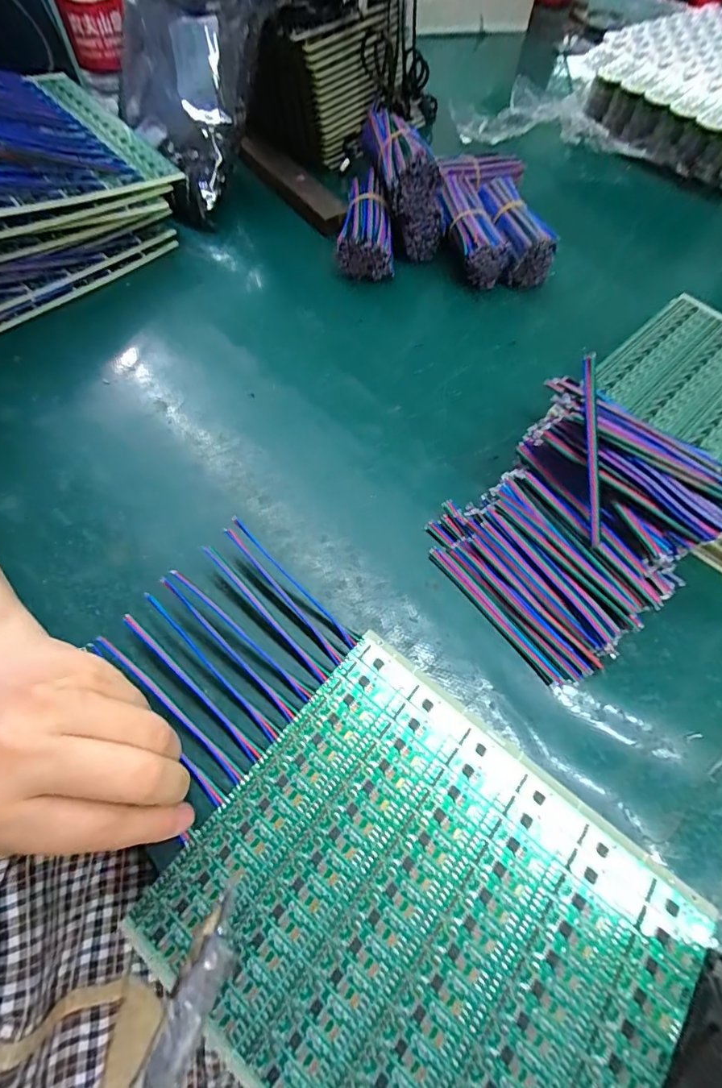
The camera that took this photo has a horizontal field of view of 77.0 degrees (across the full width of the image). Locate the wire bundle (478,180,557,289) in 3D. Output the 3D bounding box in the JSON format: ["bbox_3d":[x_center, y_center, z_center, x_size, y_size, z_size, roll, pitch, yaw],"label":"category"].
[{"bbox_3d":[0.132,-0.274,0.397,0.044,0.044,0.100,-7,63,-5],"label":"wire bundle"}]

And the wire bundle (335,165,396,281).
[{"bbox_3d":[0.003,-0.272,0.384,0.045,0.030,0.090,0,75,-2],"label":"wire bundle"}]

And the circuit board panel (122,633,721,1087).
[{"bbox_3d":[0.028,0.158,0.192,0.191,0.005,0.159,37,67,16],"label":"circuit board panel"}]

